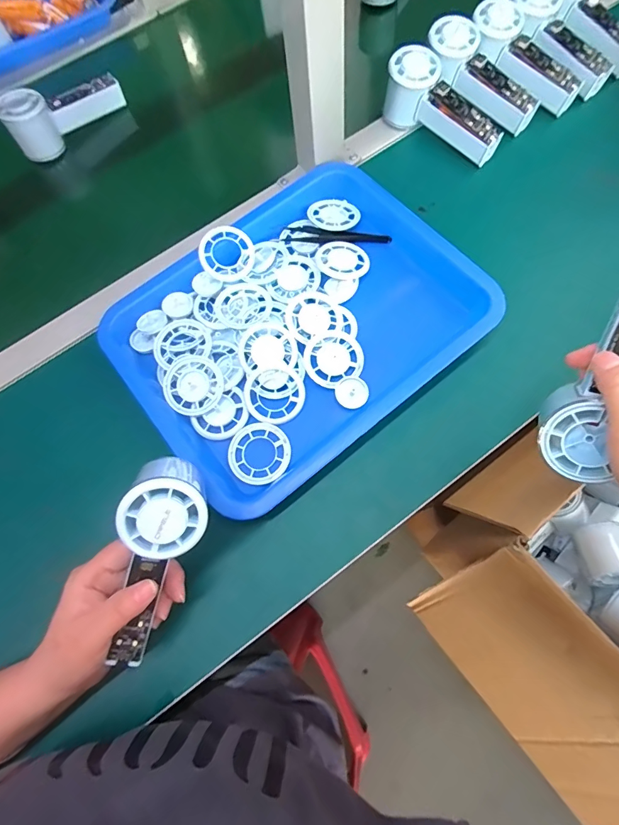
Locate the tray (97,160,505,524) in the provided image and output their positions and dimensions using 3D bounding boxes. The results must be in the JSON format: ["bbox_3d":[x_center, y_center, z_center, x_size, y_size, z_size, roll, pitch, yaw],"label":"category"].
[{"bbox_3d":[-0.010,-0.095,0.421,0.346,0.046,0.268,-37,77,-11],"label":"tray"}]

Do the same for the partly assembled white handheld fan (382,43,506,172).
[{"bbox_3d":[0.157,-0.350,0.478,0.150,0.061,0.053,38,80,11],"label":"partly assembled white handheld fan"}]

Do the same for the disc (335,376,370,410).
[{"bbox_3d":[0.041,-0.019,0.394,0.030,0.006,0.029,-1,71,3],"label":"disc"}]

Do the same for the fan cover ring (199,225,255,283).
[{"bbox_3d":[-0.087,-0.169,0.440,0.056,0.005,0.056,-1,95,-12],"label":"fan cover ring"}]

